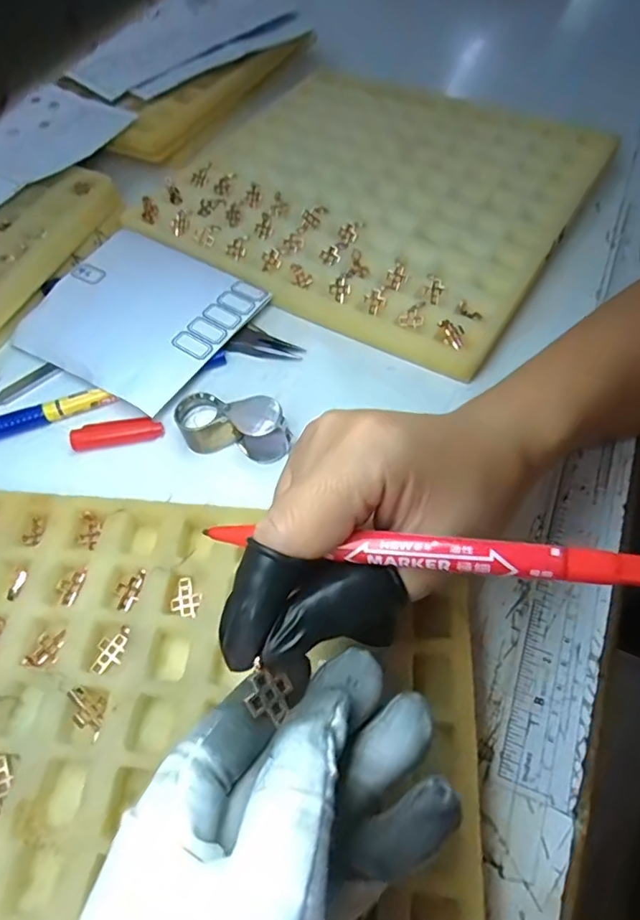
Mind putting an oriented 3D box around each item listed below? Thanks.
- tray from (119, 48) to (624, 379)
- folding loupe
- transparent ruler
[{"bbox_3d":[0.034,-0.202,0.394,0.273,0.017,0.256,29,62,14],"label":"tray"},{"bbox_3d":[-0.042,-0.017,0.283,0.058,0.027,0.026,14,58,12],"label":"folding loupe"},{"bbox_3d":[0.110,0.057,0.242,0.030,0.008,0.163,18,60,15],"label":"transparent ruler"}]

